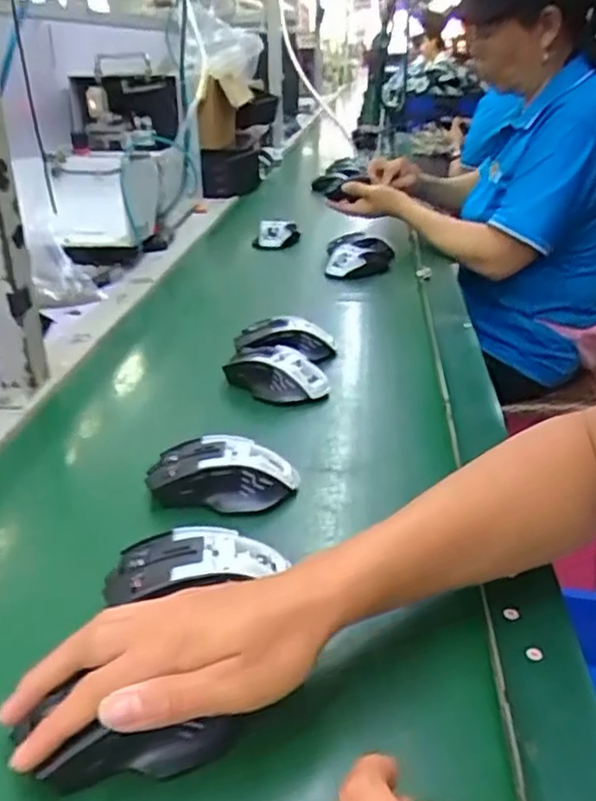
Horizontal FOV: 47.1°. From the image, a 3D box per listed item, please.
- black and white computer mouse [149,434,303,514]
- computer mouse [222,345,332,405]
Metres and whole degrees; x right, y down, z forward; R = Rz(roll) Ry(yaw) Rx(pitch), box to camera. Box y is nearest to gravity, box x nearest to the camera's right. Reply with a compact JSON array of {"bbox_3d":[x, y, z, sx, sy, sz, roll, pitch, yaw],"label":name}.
[{"bbox_3d":[-0.060,0.057,0.541,0.116,0.039,0.067,4,27,8],"label":"black and white computer mouse"},{"bbox_3d":[-0.022,-0.029,0.710,0.111,0.040,0.064,19,32,30],"label":"computer mouse"}]

